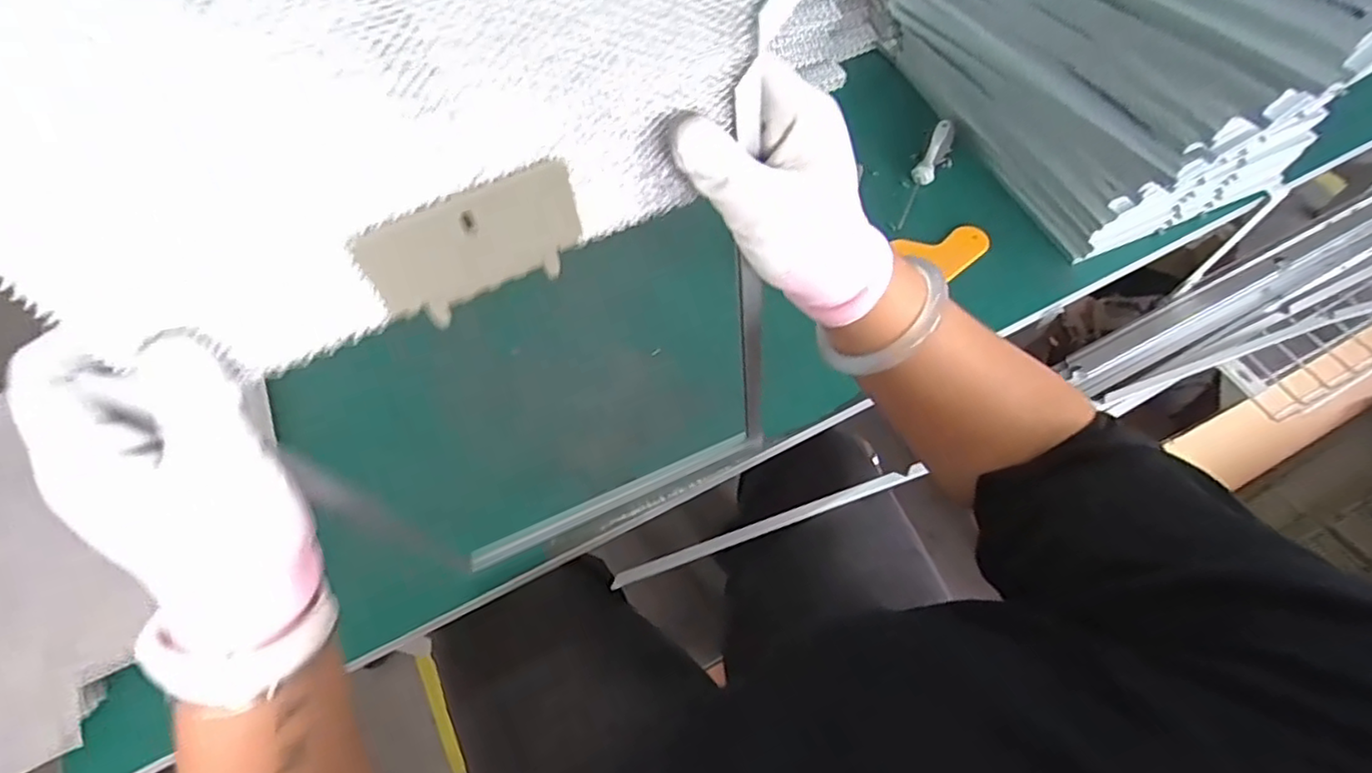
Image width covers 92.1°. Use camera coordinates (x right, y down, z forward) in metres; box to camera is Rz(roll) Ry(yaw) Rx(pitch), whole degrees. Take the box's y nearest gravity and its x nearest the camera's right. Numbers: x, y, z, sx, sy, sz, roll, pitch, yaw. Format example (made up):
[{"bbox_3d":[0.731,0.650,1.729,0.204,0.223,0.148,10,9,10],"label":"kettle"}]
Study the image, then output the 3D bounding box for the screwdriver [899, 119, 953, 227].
[{"bbox_3d":[0.261,-0.238,0.720,0.023,0.017,0.154,23,65,15],"label":"screwdriver"}]

